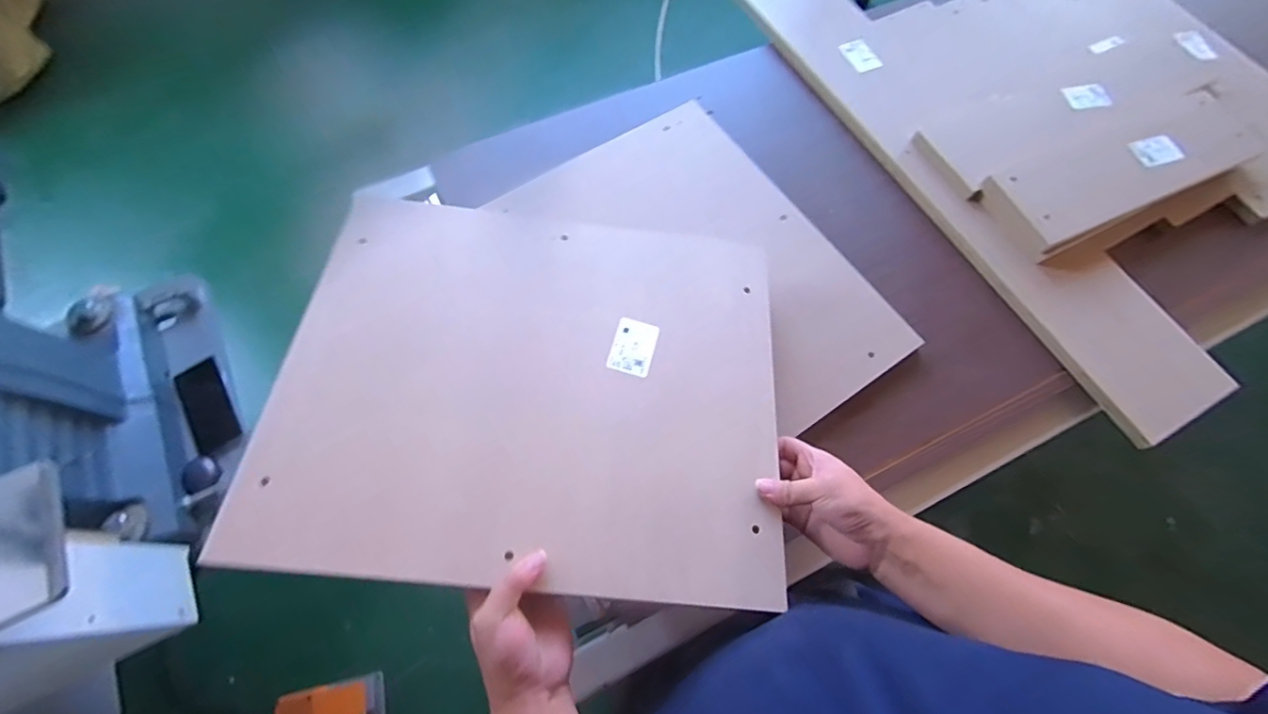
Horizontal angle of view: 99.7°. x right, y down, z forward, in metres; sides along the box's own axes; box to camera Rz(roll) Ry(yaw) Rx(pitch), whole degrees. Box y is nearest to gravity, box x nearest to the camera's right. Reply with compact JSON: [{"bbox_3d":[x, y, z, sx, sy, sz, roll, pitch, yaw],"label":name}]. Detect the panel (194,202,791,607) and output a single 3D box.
[{"bbox_3d":[-0.089,0.011,0.522,0.453,0.019,0.394,6,61,-5],"label":"panel"}]

